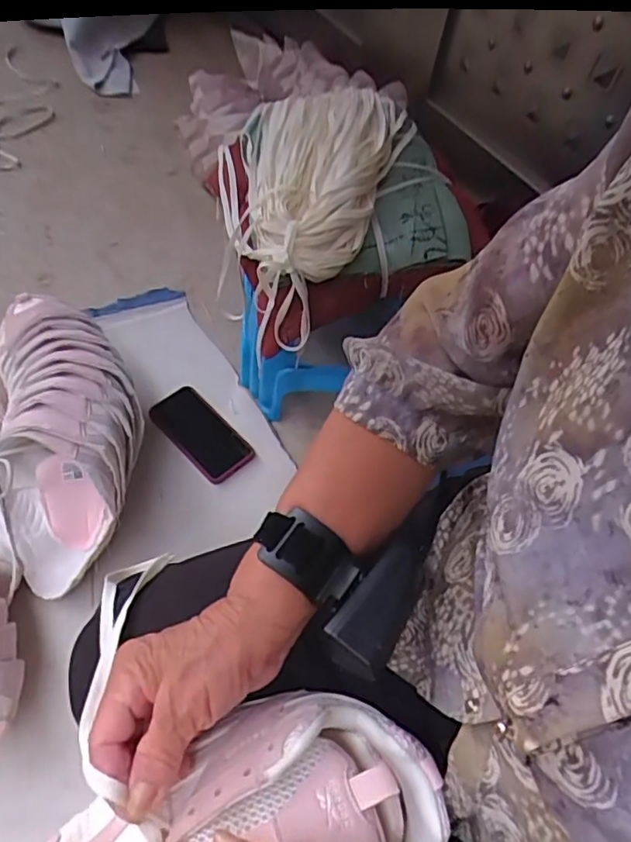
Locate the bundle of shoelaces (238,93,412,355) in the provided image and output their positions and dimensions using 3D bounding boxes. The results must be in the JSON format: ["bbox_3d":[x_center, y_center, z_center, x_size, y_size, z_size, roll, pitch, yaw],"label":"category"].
[{"bbox_3d":[-0.001,-0.305,0.756,0.205,0.089,0.371,8,62,9],"label":"bundle of shoelaces"}]

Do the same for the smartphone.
[{"bbox_3d":[-0.175,0.014,0.902,0.088,0.013,0.166,-36,66,-25],"label":"smartphone"}]

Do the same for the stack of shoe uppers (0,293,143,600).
[{"bbox_3d":[-0.324,0.014,0.797,0.172,0.164,0.381,-10,57,-15],"label":"stack of shoe uppers"}]

